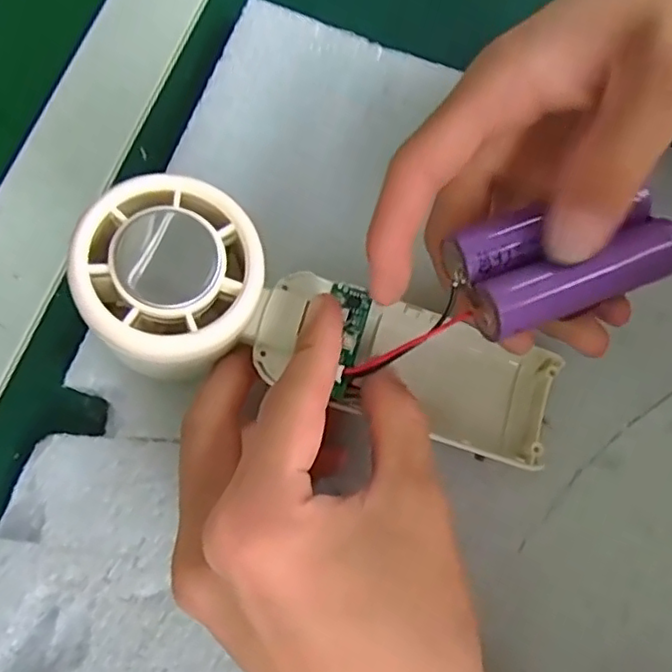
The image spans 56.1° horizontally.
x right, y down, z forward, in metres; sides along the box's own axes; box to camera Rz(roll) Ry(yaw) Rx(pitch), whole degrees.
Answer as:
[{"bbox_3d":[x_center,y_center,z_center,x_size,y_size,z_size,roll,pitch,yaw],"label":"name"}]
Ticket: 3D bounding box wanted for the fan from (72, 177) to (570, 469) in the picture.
[{"bbox_3d":[0.000,0.002,0.210,0.166,0.034,0.055,22,75,-22],"label":"fan"}]

